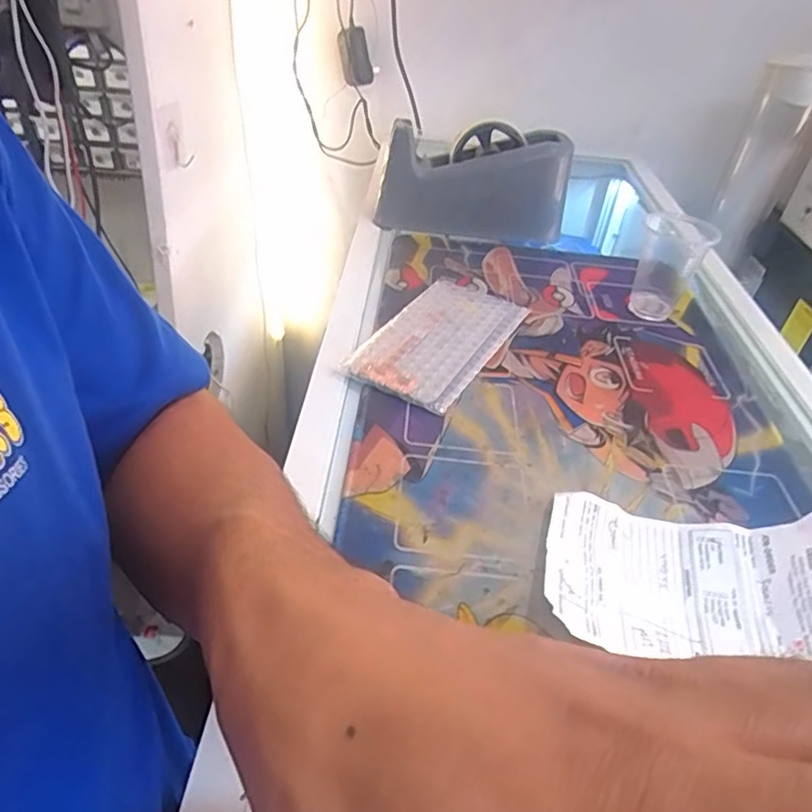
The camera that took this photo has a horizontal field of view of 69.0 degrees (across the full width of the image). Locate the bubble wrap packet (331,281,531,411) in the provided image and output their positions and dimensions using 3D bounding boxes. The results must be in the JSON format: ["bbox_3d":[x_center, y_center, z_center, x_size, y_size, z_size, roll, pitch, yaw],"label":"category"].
[{"bbox_3d":[0.031,-0.057,0.476,0.089,0.011,0.166,22,42,19],"label":"bubble wrap packet"}]

